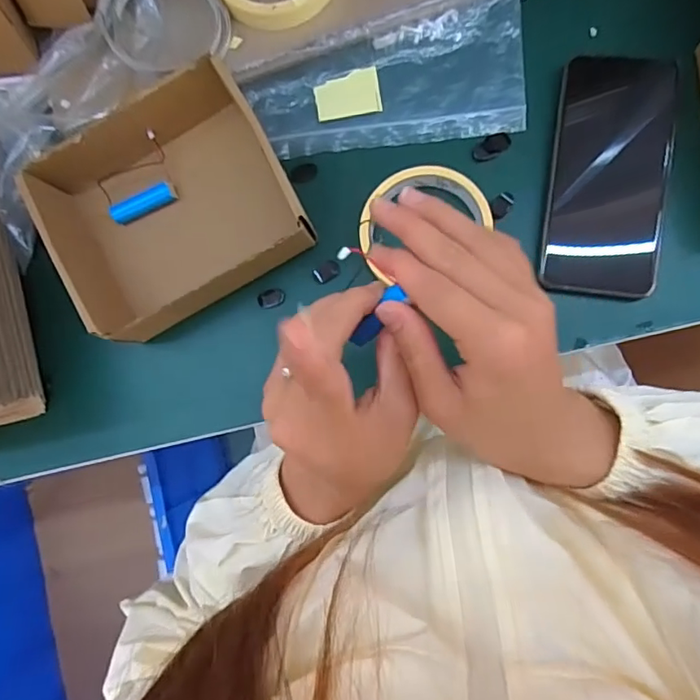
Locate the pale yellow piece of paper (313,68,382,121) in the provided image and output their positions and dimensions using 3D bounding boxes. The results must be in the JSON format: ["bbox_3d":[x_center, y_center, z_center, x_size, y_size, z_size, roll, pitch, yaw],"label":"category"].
[{"bbox_3d":[-0.002,-0.198,0.405,0.049,0.004,0.035,-8,85,5],"label":"pale yellow piece of paper"}]

